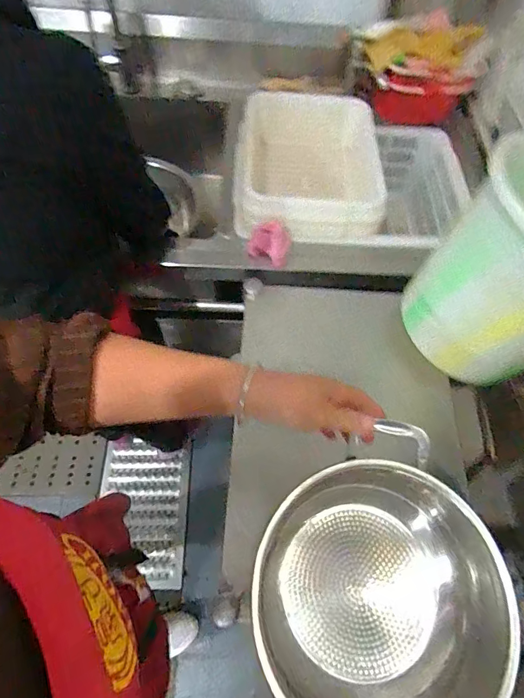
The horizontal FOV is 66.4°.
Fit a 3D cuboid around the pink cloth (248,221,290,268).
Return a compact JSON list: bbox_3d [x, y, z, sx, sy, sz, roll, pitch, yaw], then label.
[{"bbox_3d":[0.020,-0.216,0.809,0.079,0.064,0.068,33,65,13],"label":"pink cloth"}]

